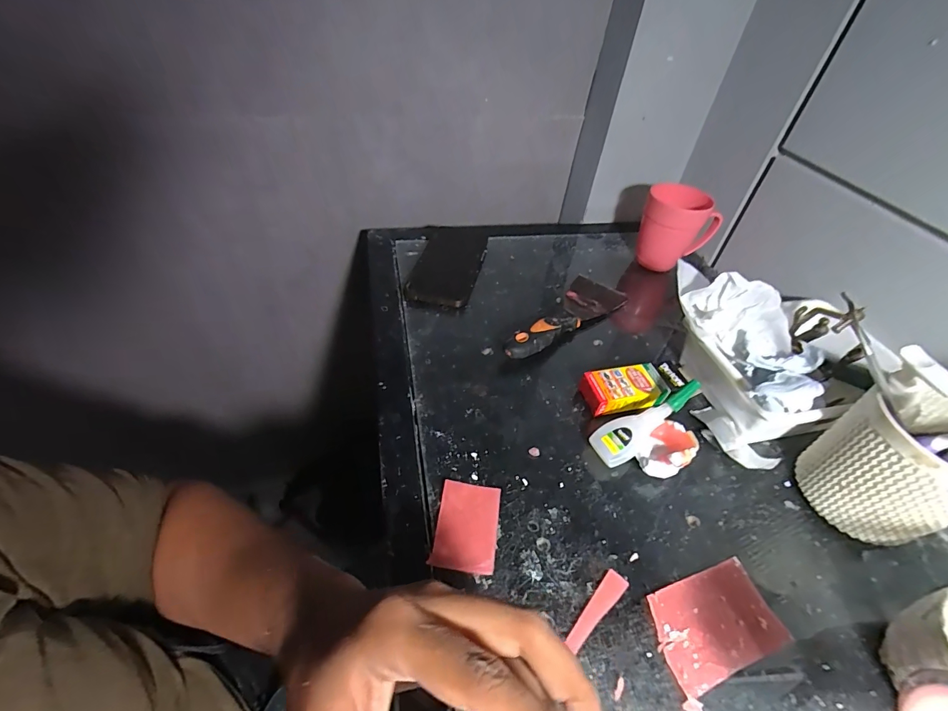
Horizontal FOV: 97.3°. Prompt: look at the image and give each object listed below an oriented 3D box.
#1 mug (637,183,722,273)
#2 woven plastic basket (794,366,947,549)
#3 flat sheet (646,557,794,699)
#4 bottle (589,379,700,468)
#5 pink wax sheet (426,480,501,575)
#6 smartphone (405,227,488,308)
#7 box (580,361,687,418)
[{"bbox_3d":[0.279,-0.172,0.579,0.094,0.107,0.087,27,50,20],"label":"mug"},{"bbox_3d":[0.332,0.077,0.329,0.086,0.127,0.102,31,52,22],"label":"woven plastic basket"},{"bbox_3d":[0.164,0.183,0.288,0.086,0.007,0.056,-13,49,-16],"label":"flat sheet"},{"bbox_3d":[0.154,0.057,0.367,0.105,0.017,0.033,-33,53,0],"label":"bottle"},{"bbox_3d":[-0.005,0.131,0.323,0.046,0.004,0.066,8,47,3],"label":"pink wax sheet"},{"bbox_3d":[-0.034,-0.129,0.573,0.086,0.013,0.182,8,47,3],"label":"smartphone"},{"bbox_3d":[0.161,0.036,0.422,0.098,0.028,0.044,-6,48,-11],"label":"box"}]

